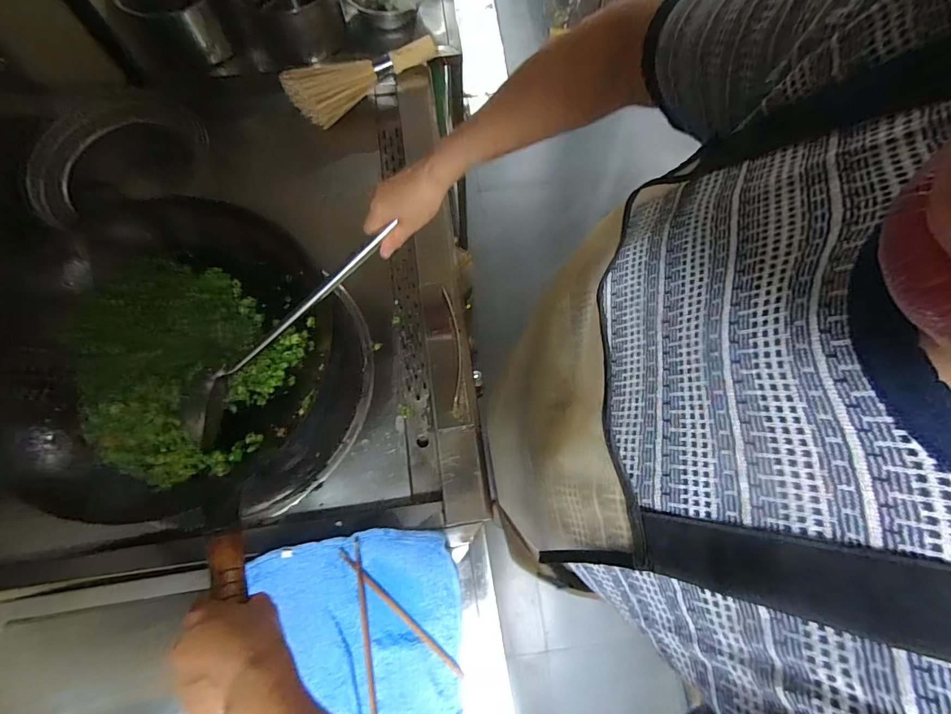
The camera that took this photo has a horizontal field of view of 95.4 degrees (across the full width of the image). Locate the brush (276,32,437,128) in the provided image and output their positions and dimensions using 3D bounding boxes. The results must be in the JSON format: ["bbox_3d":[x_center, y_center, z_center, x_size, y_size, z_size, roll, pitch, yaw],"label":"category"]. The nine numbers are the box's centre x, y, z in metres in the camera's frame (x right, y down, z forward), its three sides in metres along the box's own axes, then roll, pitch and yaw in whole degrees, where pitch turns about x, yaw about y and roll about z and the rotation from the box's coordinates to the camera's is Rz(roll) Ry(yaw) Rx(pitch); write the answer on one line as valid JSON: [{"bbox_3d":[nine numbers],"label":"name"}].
[{"bbox_3d":[-0.213,-0.530,0.843,0.299,0.094,0.086,-17,74,-5],"label":"brush"}]

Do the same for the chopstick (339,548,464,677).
[{"bbox_3d":[-0.103,0.341,0.583,0.224,0.005,0.011,39,77,11],"label":"chopstick"}]

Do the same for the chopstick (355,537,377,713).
[{"bbox_3d":[-0.147,0.356,0.573,0.009,0.007,0.217,-11,73,-3],"label":"chopstick"}]

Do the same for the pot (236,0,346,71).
[{"bbox_3d":[-0.349,-0.670,0.822,0.194,0.131,0.184,-13,74,-4],"label":"pot"}]

